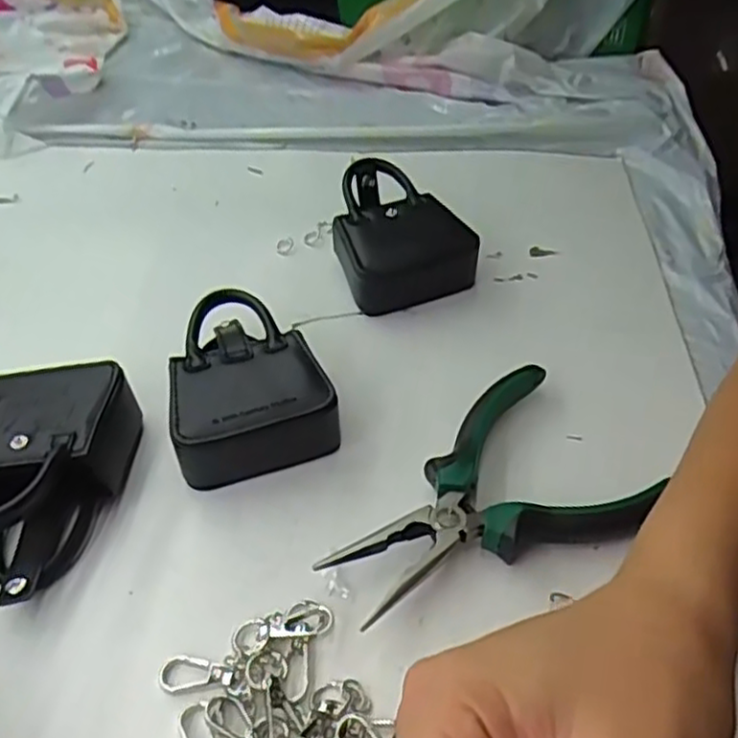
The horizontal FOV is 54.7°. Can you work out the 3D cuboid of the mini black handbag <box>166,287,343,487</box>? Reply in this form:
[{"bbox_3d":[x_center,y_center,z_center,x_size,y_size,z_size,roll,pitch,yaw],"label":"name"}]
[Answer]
[{"bbox_3d":[-0.062,0.007,0.359,0.073,0.042,0.095,-12,44,-12],"label":"mini black handbag"}]

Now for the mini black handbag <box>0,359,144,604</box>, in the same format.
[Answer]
[{"bbox_3d":[-0.148,0.048,0.319,0.074,0.043,0.106,-6,43,-6],"label":"mini black handbag"}]

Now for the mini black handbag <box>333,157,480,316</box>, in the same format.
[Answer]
[{"bbox_3d":[0.015,-0.079,0.442,0.078,0.051,0.099,-16,45,-16],"label":"mini black handbag"}]

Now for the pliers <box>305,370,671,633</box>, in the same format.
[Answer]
[{"bbox_3d":[0.055,0.061,0.311,0.146,0.024,0.089,-31,51,-29],"label":"pliers"}]

